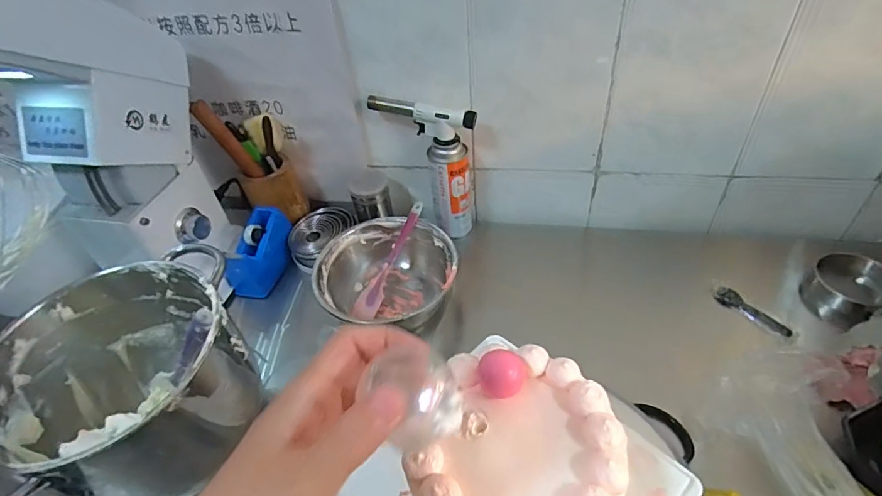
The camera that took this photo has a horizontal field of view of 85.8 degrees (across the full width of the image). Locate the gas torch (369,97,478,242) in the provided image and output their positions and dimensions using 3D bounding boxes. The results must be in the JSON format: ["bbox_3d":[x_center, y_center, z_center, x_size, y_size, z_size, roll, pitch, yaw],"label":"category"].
[{"bbox_3d":[-0.019,-0.138,0.802,0.155,0.231,0.070,21,50,26],"label":"gas torch"}]

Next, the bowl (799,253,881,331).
[{"bbox_3d":[0.592,0.069,0.699,0.081,0.075,0.099,-30,48,-23],"label":"bowl"}]

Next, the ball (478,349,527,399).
[{"bbox_3d":[0.046,0.099,0.360,0.033,0.030,0.032,-3,43,3],"label":"ball"}]

